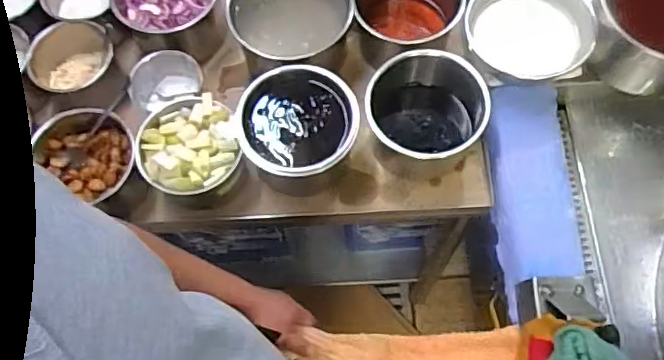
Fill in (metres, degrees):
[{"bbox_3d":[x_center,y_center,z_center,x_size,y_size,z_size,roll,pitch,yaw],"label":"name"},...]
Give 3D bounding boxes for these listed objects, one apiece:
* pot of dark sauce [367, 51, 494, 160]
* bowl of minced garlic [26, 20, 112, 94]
[{"bbox_3d":[0.129,-0.092,0.830,0.164,0.106,0.152,-1,68,1],"label":"pot of dark sauce"},{"bbox_3d":[-0.382,-0.174,0.877,0.118,0.056,0.108,-1,68,1],"label":"bowl of minced garlic"}]

